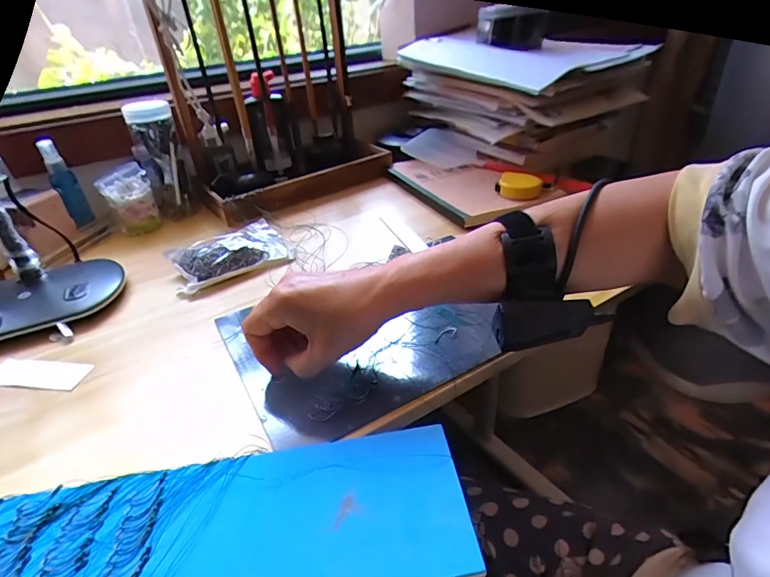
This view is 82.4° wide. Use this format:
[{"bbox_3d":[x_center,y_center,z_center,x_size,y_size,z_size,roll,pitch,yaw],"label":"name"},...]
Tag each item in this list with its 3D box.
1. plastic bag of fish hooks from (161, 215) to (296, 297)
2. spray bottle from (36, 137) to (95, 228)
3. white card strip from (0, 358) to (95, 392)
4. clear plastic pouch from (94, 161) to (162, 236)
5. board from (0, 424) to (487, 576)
[{"bbox_3d":[-0.190,-0.047,0.539,0.139,0.032,0.099,-26,40,-28],"label":"plastic bag of fish hooks"},{"bbox_3d":[-0.445,-0.141,0.617,0.029,0.130,0.025,-27,39,-29],"label":"spray bottle"},{"bbox_3d":[-0.315,0.077,0.397,0.093,0.004,0.033,2,35,9],"label":"white card strip"},{"bbox_3d":[-0.356,-0.122,0.620,0.062,0.088,0.054,-23,37,-24],"label":"clear plastic pouch"},{"bbox_3d":[-0.145,0.150,0.256,0.386,0.006,0.102,-8,35,-5],"label":"board"}]

